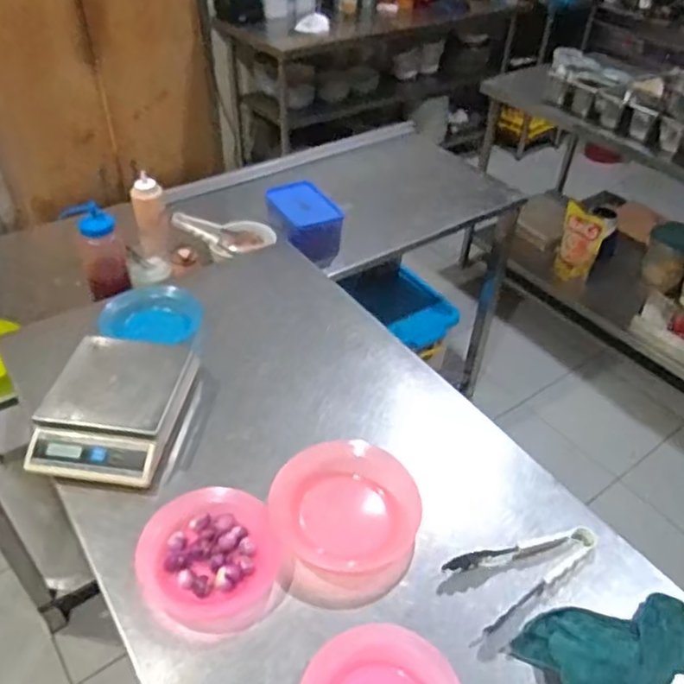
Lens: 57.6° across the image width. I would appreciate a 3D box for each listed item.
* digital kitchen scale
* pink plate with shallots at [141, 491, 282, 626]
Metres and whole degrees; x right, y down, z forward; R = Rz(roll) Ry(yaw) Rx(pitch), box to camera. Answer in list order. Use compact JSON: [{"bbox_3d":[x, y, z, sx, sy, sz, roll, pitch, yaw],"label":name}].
[{"bbox_3d":[-0.329,0.092,0.905,0.180,0.064,0.218,7,42,4],"label":"digital kitchen scale"},{"bbox_3d":[-0.165,0.264,0.780,0.164,0.033,0.168,2,42,-1],"label":"pink plate with shallots"}]

